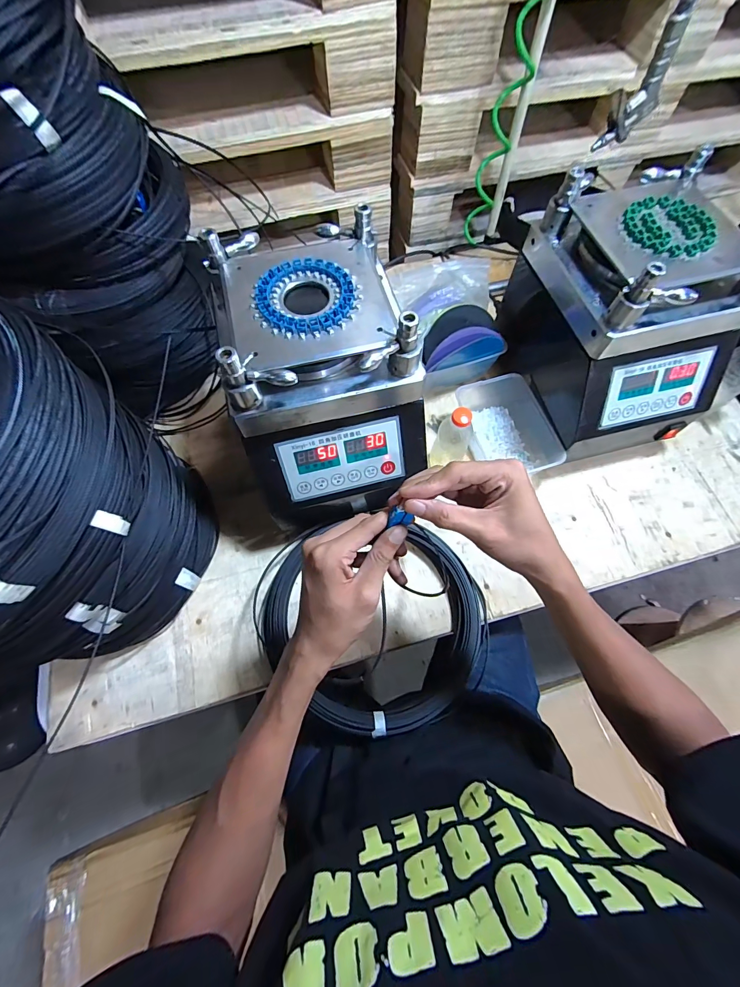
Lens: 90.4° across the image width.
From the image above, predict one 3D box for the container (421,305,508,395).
[{"bbox_3d":[0.146,-0.245,0.624,0.149,0.109,0.084,-19,70,-6],"label":"container"}]

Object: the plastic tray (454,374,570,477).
[{"bbox_3d":[0.225,-0.110,0.610,0.116,0.070,0.190,-21,70,-7],"label":"plastic tray"}]

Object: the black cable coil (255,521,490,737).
[{"bbox_3d":[0.001,0.174,0.519,0.325,0.063,0.267,3,69,2],"label":"black cable coil"}]

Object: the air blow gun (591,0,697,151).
[{"bbox_3d":[0.344,-0.529,0.437,0.060,0.168,0.034,-40,73,-13],"label":"air blow gun"}]

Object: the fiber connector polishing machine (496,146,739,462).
[{"bbox_3d":[0.357,-0.238,0.546,0.210,0.286,0.285,-17,69,-6],"label":"fiber connector polishing machine"}]

